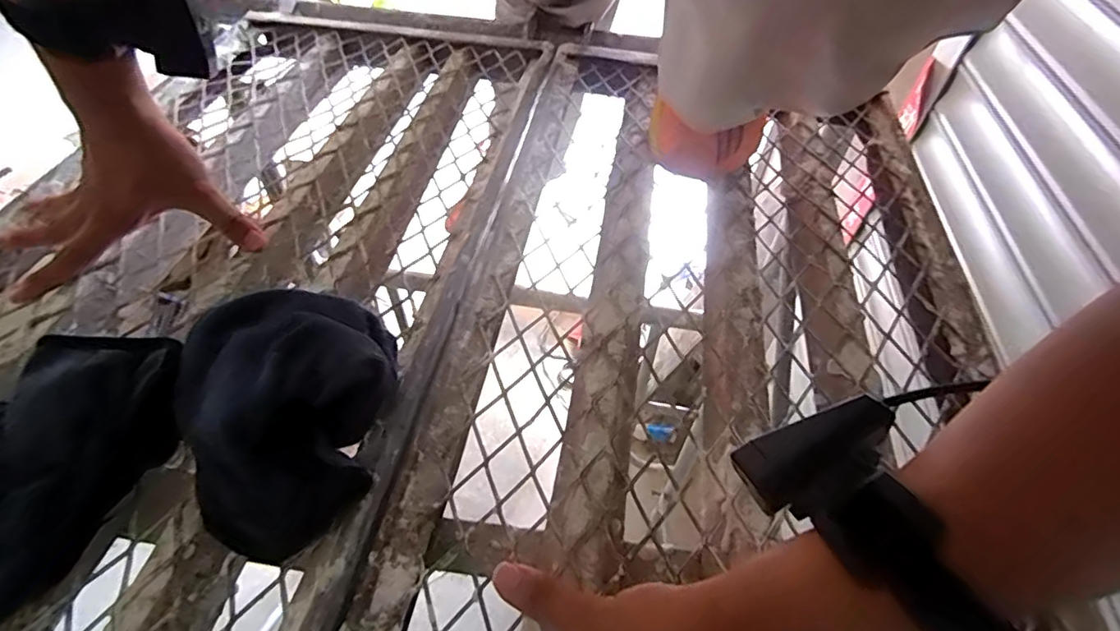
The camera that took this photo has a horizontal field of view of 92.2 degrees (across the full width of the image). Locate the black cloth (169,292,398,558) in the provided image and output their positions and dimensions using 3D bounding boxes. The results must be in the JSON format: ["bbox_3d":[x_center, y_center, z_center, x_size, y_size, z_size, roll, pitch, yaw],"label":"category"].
[{"bbox_3d":[-0.157,0.053,0.322,0.122,0.060,0.146,-22,55,-19],"label":"black cloth"}]

